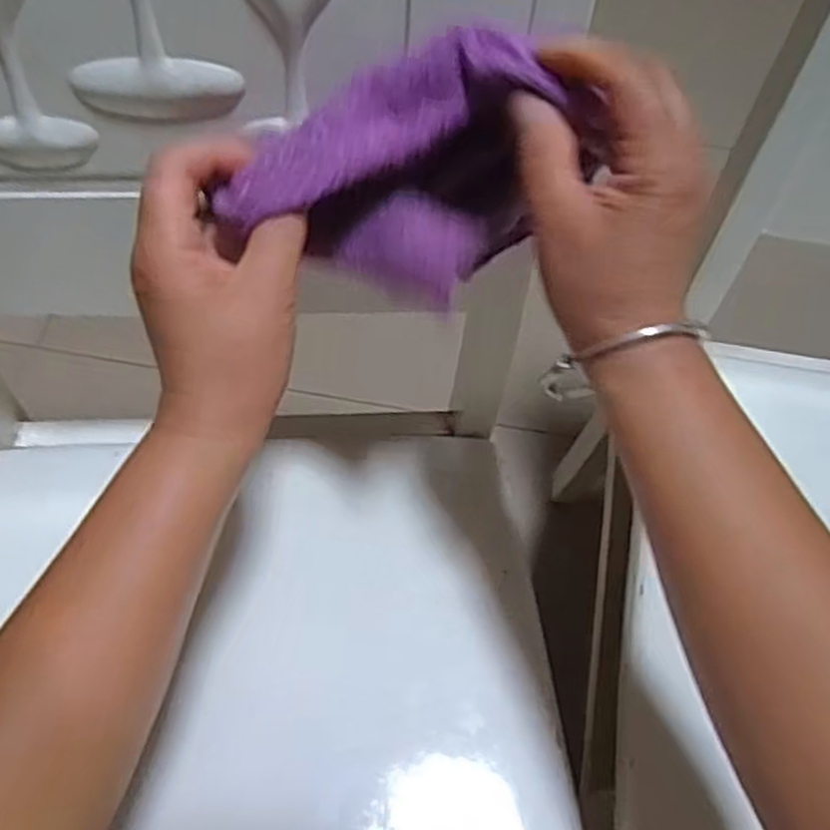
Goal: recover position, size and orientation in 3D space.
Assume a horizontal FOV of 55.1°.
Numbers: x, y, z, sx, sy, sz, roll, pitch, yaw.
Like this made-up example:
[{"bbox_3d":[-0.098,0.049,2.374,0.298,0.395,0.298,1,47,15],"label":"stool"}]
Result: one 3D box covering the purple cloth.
[{"bbox_3d":[-0.003,-0.103,0.339,0.150,0.088,0.065,0,62,-4],"label":"purple cloth"}]

